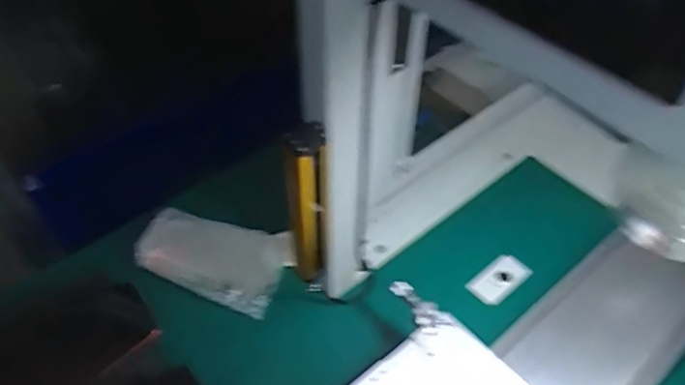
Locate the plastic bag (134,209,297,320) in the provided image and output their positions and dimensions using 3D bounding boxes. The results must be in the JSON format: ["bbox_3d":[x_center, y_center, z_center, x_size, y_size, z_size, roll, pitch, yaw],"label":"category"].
[{"bbox_3d":[-0.168,0.080,0.741,0.188,0.060,0.119,19,52,12],"label":"plastic bag"}]

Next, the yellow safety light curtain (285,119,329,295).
[{"bbox_3d":[-0.033,0.027,0.538,0.042,0.234,0.037,0,50,-4],"label":"yellow safety light curtain"}]

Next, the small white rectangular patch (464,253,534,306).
[{"bbox_3d":[0.207,0.116,0.737,0.086,0.009,0.045,-31,59,-26],"label":"small white rectangular patch"}]

